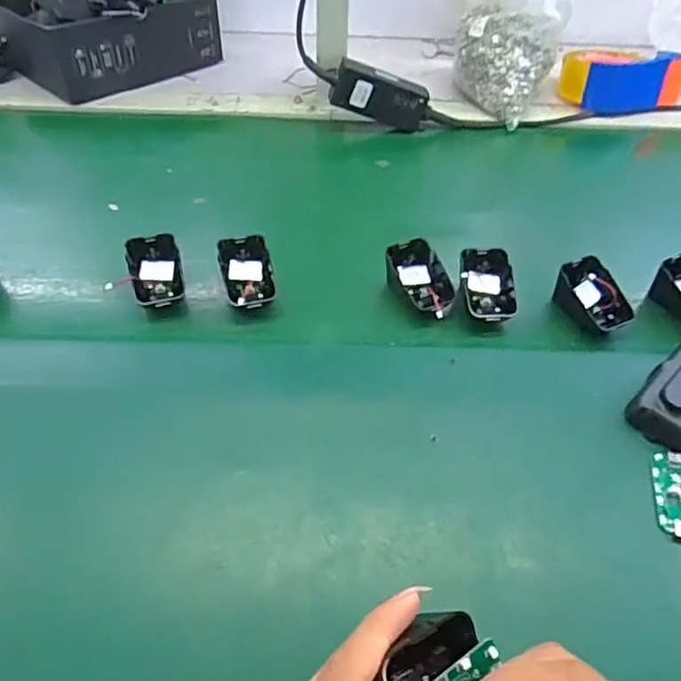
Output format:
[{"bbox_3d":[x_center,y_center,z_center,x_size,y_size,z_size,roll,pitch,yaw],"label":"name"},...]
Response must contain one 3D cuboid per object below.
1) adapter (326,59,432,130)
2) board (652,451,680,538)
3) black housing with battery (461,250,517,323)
[{"bbox_3d":[0.049,-0.294,0.722,0.116,0.057,0.024,13,45,-20],"label":"adapter"},{"bbox_3d":[0.232,0.105,0.411,0.030,0.005,0.064,12,49,9],"label":"board"},{"bbox_3d":[0.128,-0.050,0.520,0.045,0.026,0.064,3,48,1],"label":"black housing with battery"}]

